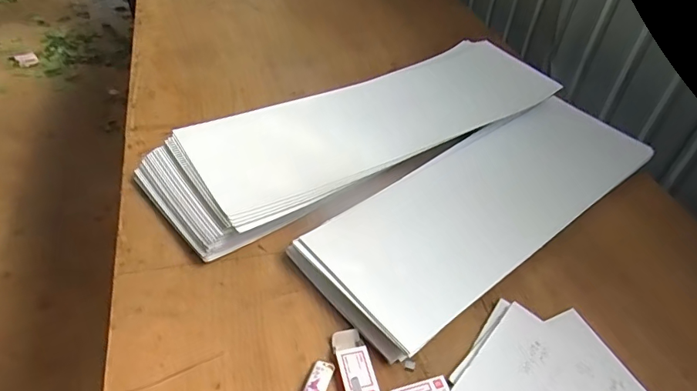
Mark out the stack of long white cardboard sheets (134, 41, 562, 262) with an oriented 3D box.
[{"bbox_3d":[0.038,-0.127,0.807,0.733,0.054,0.227,-25,51,-25],"label":"stack of long white cardboard sheets"}]

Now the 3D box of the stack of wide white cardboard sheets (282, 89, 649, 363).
[{"bbox_3d":[0.218,0.010,0.739,0.605,0.048,0.218,-28,54,-29],"label":"stack of wide white cardboard sheets"}]

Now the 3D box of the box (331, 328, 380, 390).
[{"bbox_3d":[0.006,0.199,0.539,0.043,0.012,0.094,-7,45,-14],"label":"box"}]

